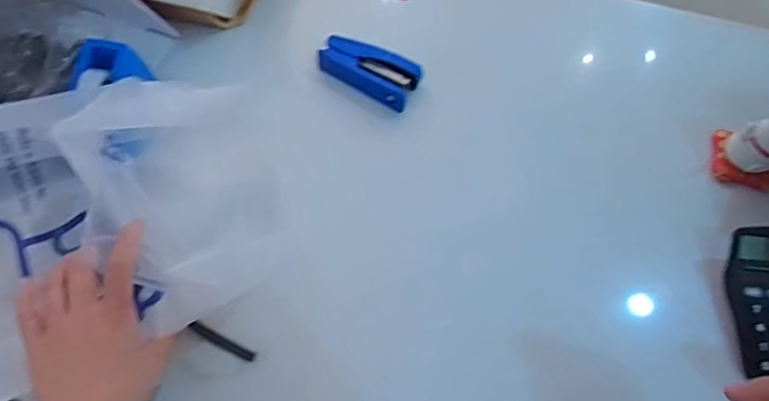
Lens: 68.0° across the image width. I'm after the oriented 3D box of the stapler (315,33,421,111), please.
[{"bbox_3d":[-0.018,-0.152,0.659,0.114,0.026,0.055,29,62,12],"label":"stapler"}]

